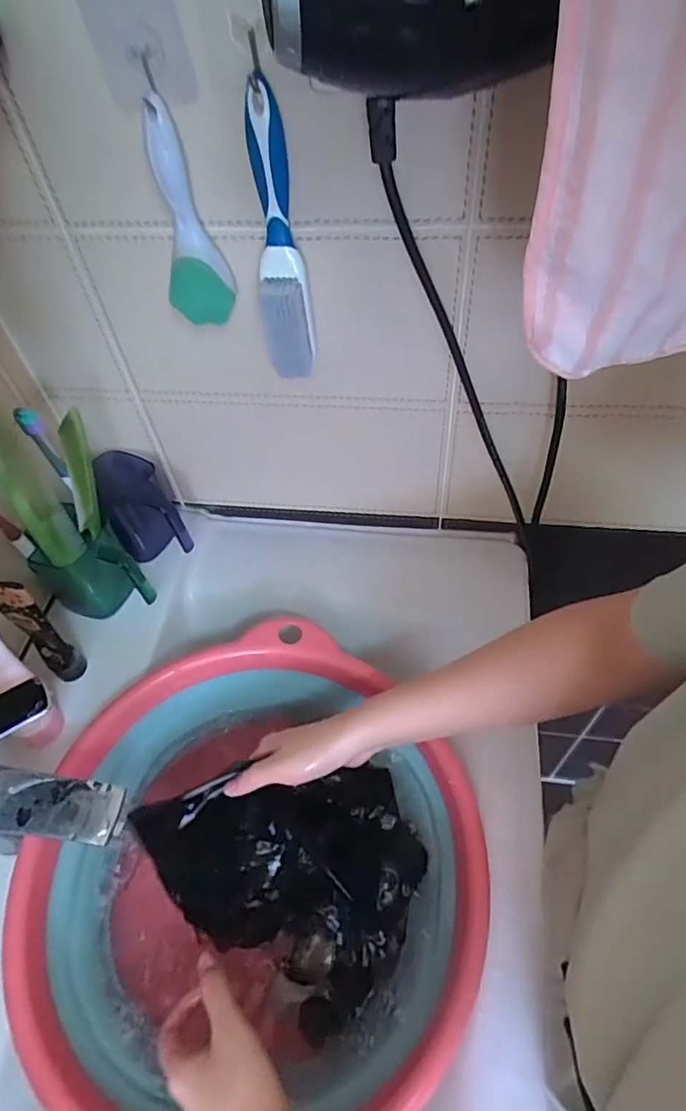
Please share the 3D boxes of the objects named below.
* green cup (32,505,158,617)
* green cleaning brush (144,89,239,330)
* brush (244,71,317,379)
[{"bbox_3d":[-0.243,0.015,0.564,0.091,0.099,0.069,19,56,18],"label":"green cup"},{"bbox_3d":[-0.110,-0.233,0.400,0.046,0.136,0.023,-4,52,2],"label":"green cleaning brush"},{"bbox_3d":[-0.045,-0.208,0.395,0.038,0.180,0.036,-9,52,-2],"label":"brush"}]

